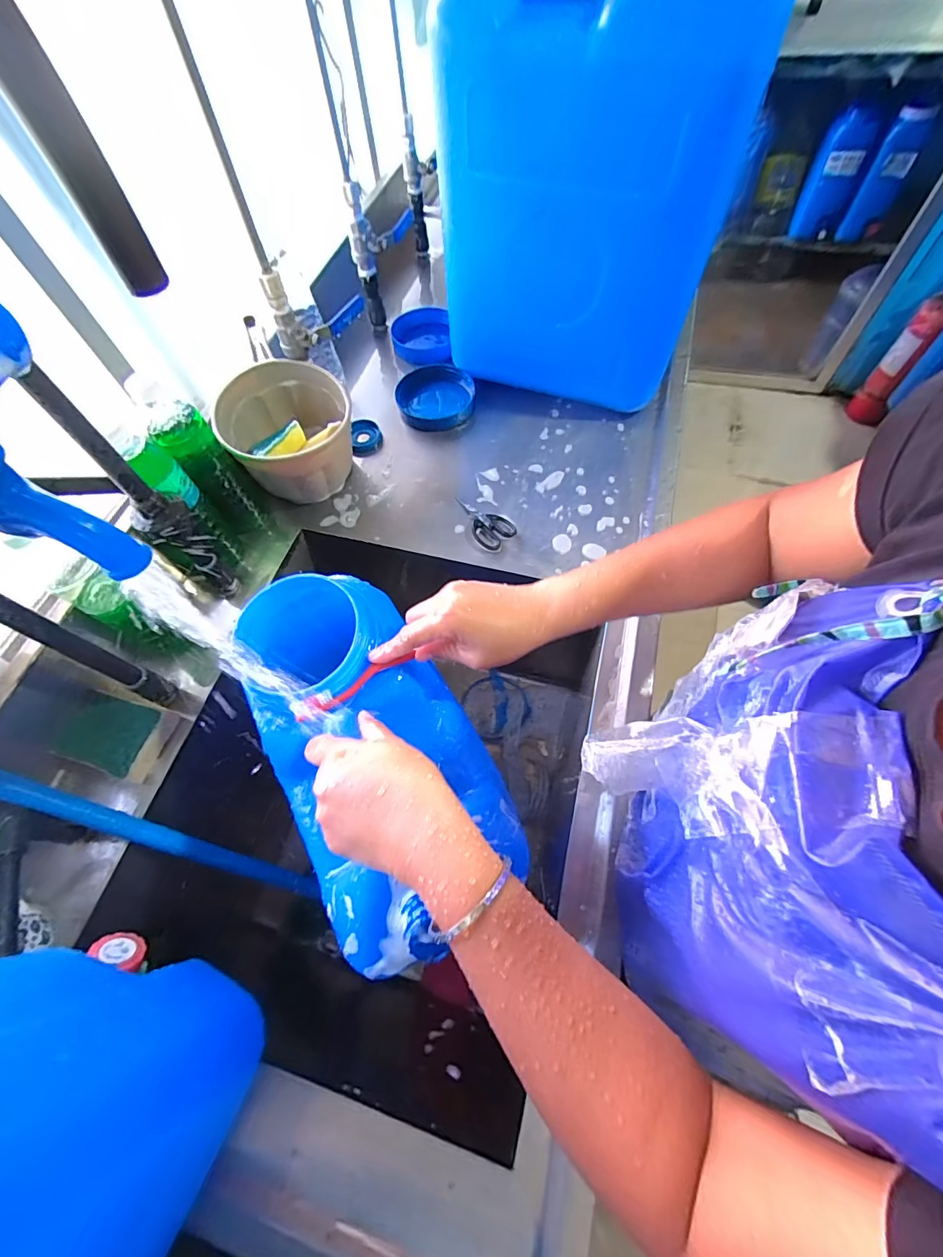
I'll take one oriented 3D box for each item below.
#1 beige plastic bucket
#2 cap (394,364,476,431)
[{"bbox_3d":[-0.238,-0.258,0.627,0.163,0.117,0.177,-2,62,3],"label":"beige plastic bucket"},{"bbox_3d":[-0.056,-0.361,0.714,0.117,0.033,0.121,-2,62,3],"label":"cap"}]

